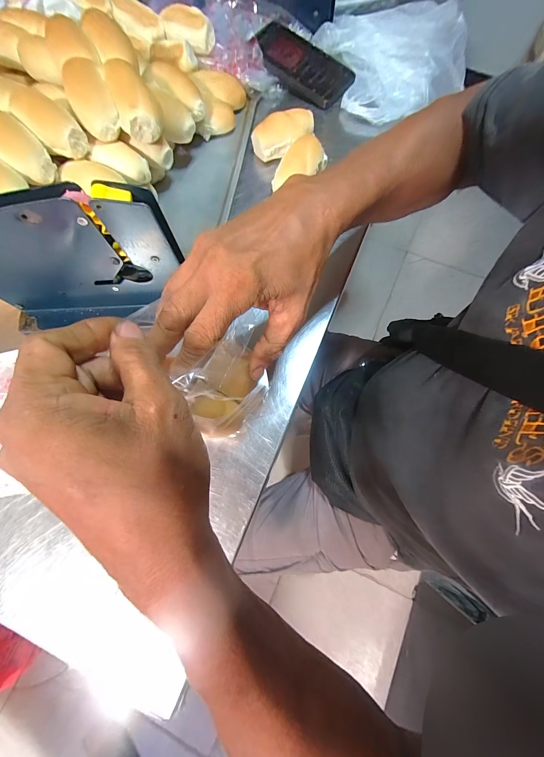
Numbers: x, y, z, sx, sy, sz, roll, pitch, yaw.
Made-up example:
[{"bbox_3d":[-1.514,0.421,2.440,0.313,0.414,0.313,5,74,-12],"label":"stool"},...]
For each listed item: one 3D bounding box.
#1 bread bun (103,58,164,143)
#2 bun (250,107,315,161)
[{"bbox_3d":[-0.158,-0.315,0.323,0.048,0.047,0.071,-18,75,-3],"label":"bread bun"},{"bbox_3d":[0.018,-0.332,0.390,0.083,0.038,0.035,-19,75,-4],"label":"bun"}]

